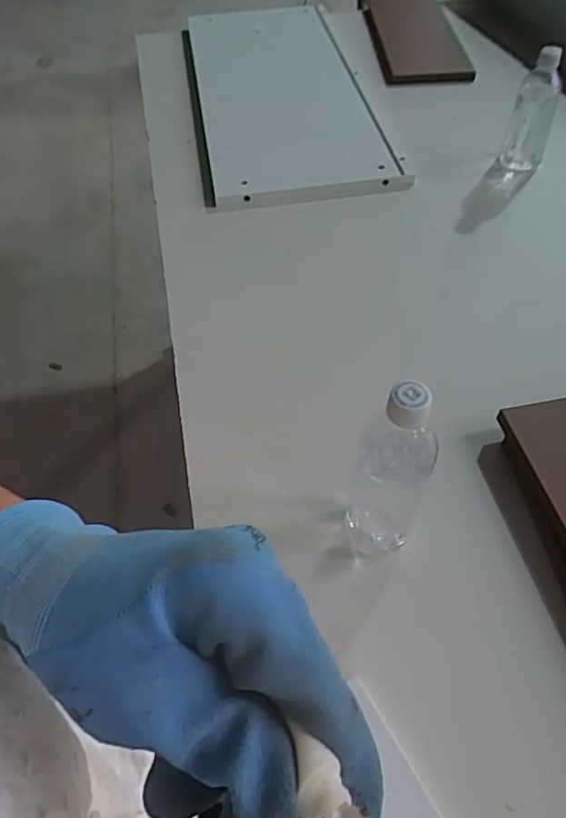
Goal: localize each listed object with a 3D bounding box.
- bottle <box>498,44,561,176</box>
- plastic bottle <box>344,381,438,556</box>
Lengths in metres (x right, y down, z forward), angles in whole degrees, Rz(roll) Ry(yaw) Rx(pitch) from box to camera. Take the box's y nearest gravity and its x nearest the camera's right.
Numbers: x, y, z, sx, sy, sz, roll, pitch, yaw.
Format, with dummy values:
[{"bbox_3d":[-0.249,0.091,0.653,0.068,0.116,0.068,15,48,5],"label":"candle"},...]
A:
[{"bbox_3d":[0.406,-0.480,0.937,0.067,0.176,0.061,17,56,14],"label":"bottle"},{"bbox_3d":[0.091,0.053,0.498,0.057,0.217,0.059,9,54,8],"label":"plastic bottle"}]

